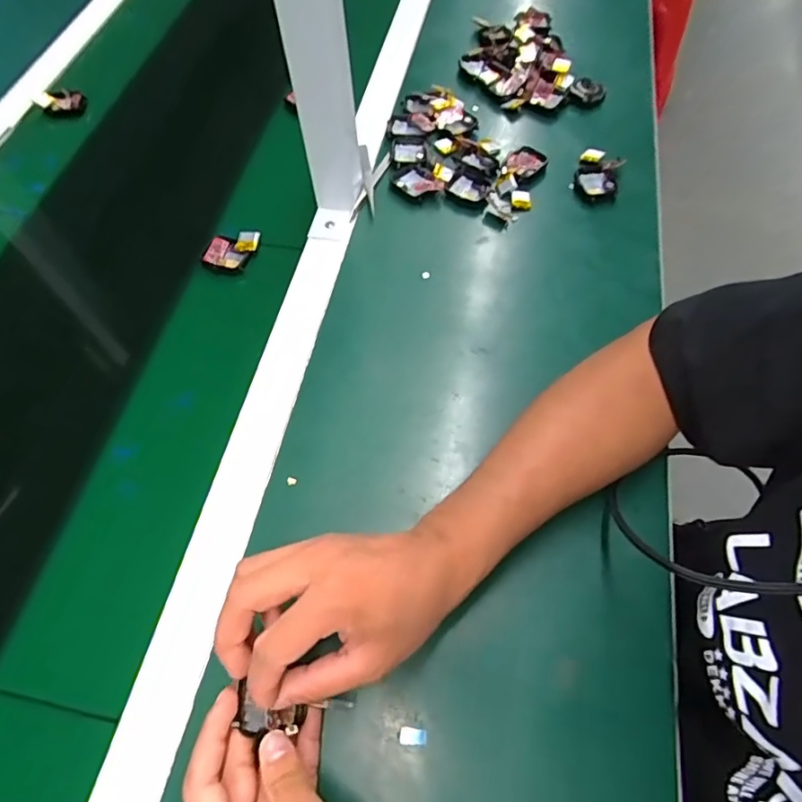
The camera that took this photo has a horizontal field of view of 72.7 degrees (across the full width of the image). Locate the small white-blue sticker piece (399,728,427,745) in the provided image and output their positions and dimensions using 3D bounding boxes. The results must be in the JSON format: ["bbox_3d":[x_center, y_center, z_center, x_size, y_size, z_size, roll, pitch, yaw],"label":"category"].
[{"bbox_3d":[0.008,0.207,0.336,0.017,0.004,0.009,3,58,2],"label":"small white-blue sticker piece"}]

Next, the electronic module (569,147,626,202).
[{"bbox_3d":[0.205,-0.237,0.570,0.045,0.017,0.072,19,64,12],"label":"electronic module"}]

